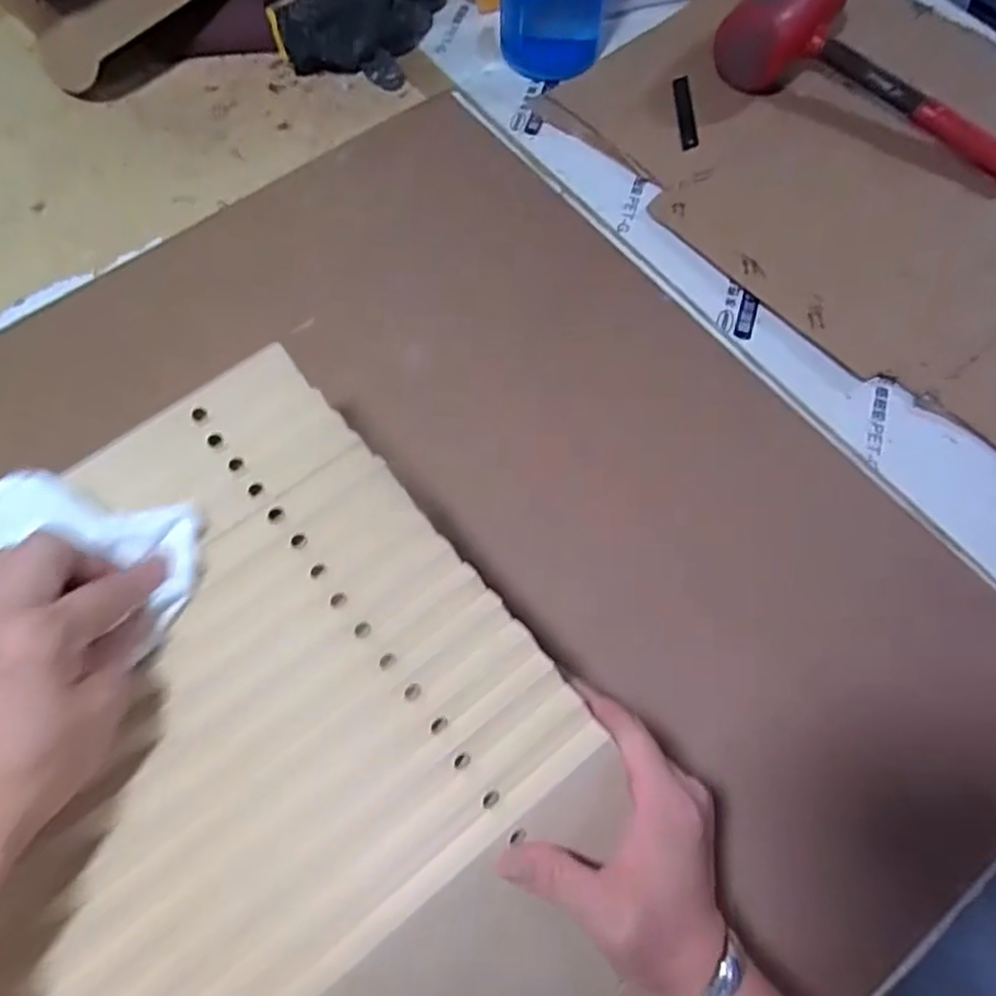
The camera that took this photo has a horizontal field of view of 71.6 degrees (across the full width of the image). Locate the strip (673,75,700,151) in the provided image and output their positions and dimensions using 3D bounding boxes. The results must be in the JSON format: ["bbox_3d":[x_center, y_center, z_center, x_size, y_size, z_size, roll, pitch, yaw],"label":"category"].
[{"bbox_3d":[0.186,-0.383,0.685,0.018,0.004,0.096,-1,67,-1],"label":"strip"}]

